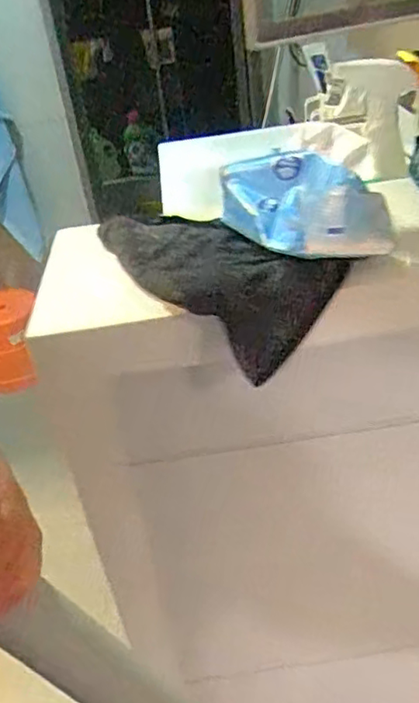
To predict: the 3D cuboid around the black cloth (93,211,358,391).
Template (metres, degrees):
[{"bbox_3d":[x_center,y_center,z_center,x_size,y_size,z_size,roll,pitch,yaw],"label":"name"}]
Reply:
[{"bbox_3d":[-0.004,-0.057,0.557,0.239,0.070,0.111,24,44,38],"label":"black cloth"}]

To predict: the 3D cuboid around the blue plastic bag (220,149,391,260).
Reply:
[{"bbox_3d":[0.078,-0.134,0.540,0.090,0.064,0.153,-22,36,-23],"label":"blue plastic bag"}]

